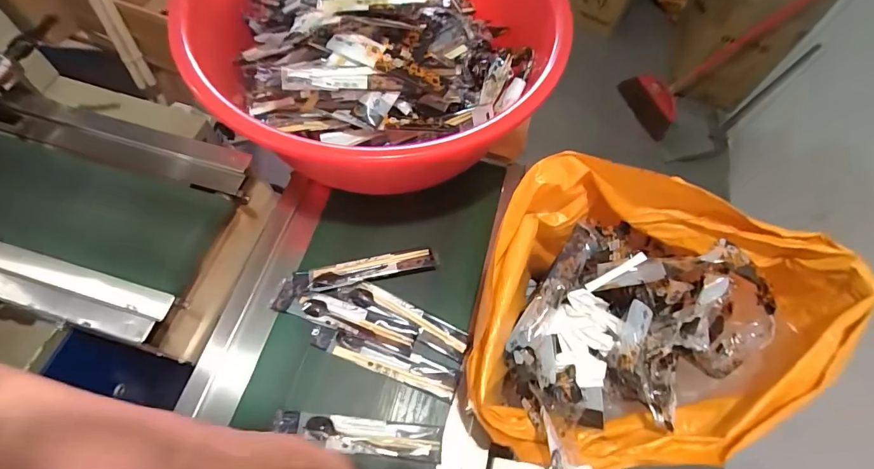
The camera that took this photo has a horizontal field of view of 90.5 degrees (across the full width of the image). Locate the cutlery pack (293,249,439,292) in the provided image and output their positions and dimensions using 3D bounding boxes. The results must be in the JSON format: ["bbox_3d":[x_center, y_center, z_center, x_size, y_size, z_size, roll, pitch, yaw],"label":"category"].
[{"bbox_3d":[-0.113,0.055,0.713,0.230,0.017,0.043,-11,64,-9],"label":"cutlery pack"}]

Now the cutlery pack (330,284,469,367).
[{"bbox_3d":[-0.054,0.135,0.690,0.217,0.009,0.056,24,64,9],"label":"cutlery pack"}]

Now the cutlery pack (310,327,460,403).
[{"bbox_3d":[-0.080,0.192,0.662,0.226,0.012,0.044,18,63,5],"label":"cutlery pack"}]

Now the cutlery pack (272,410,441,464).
[{"bbox_3d":[-0.112,0.285,0.614,0.232,0.018,0.047,7,63,0],"label":"cutlery pack"}]

